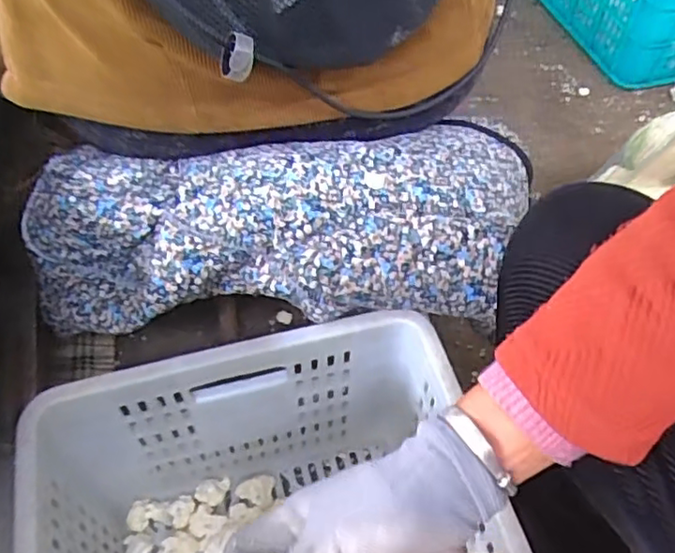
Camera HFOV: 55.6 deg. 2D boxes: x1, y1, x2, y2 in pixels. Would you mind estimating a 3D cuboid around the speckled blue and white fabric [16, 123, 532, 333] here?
[{"bbox_3d":[-0.057,-0.043,0.542,0.420,0.111,0.168,0,54,0],"label":"speckled blue and white fabric"}]

